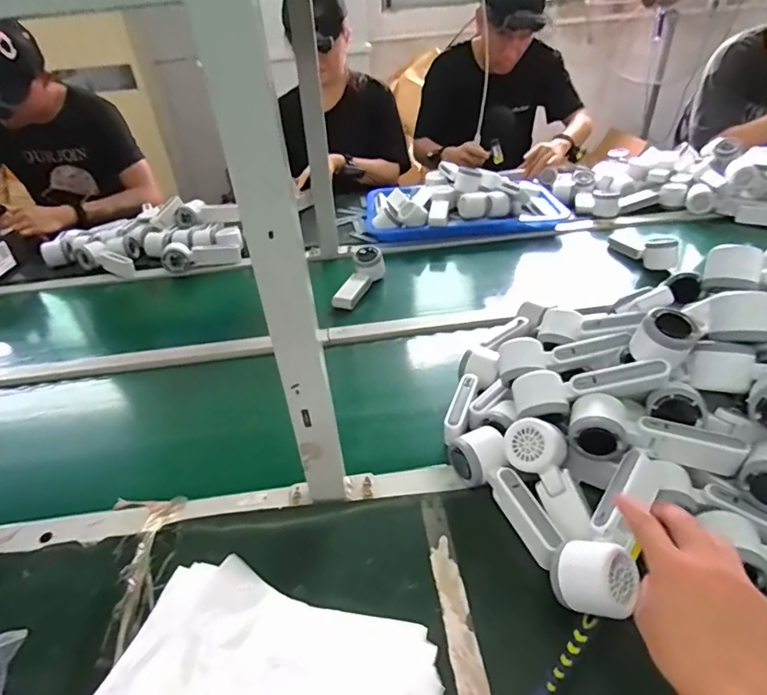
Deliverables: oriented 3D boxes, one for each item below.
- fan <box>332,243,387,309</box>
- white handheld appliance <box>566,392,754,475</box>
[{"bbox_3d":[-0.049,-0.141,0.981,0.055,0.062,0.149,10,39,19],"label":"fan"},{"bbox_3d":[0.288,0.099,0.530,0.163,0.049,0.055,9,38,18],"label":"white handheld appliance"}]

